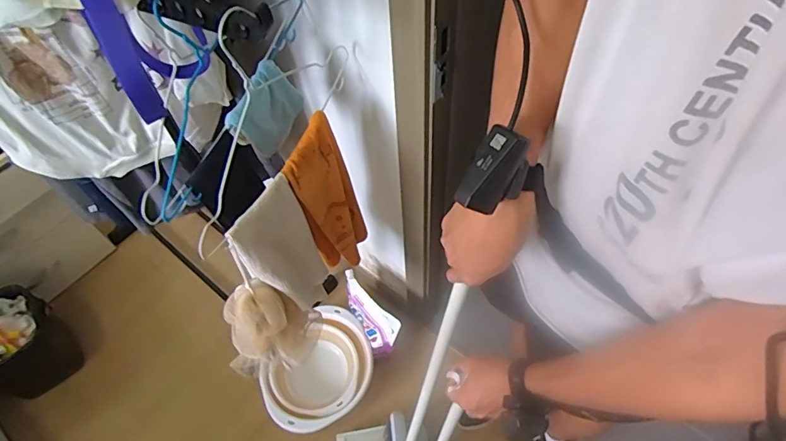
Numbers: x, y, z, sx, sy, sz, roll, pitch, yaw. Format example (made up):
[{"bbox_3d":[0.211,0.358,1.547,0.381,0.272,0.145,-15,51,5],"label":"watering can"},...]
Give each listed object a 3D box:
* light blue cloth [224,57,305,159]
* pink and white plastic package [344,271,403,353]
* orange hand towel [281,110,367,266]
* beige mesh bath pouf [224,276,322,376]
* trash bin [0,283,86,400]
[{"bbox_3d":[-0.197,-0.172,0.741,0.020,0.110,0.120,27,79,29],"label":"light blue cloth"},{"bbox_3d":[-0.064,0.265,1.288,0.073,0.191,0.210,-34,60,-20],"label":"pink and white plastic package"},{"bbox_3d":[-0.112,-0.020,0.877,0.030,0.400,0.123,24,66,22],"label":"orange hand towel"},{"bbox_3d":[-0.211,0.187,0.807,0.165,0.199,0.094,-20,56,-11],"label":"beige mesh bath pouf"},{"bbox_3d":[-1.061,0.346,1.299,0.271,0.210,0.253,-1,55,2],"label":"trash bin"}]

